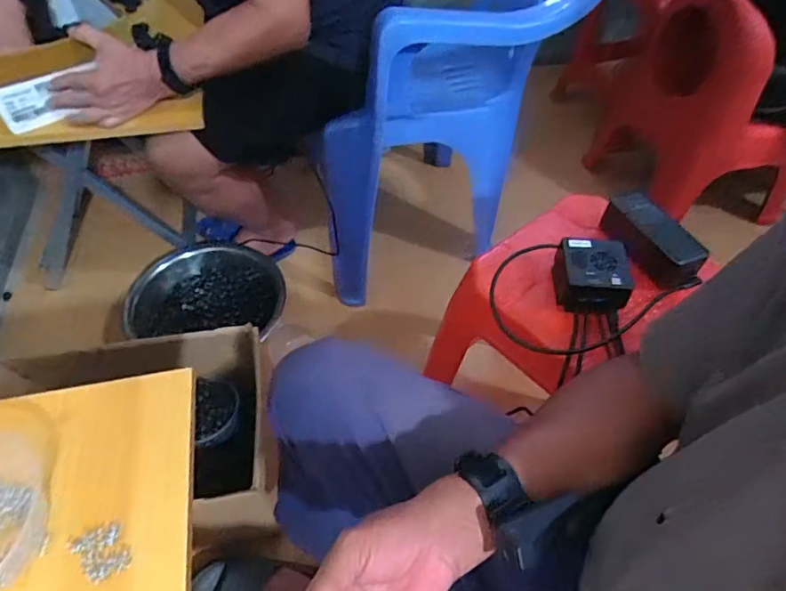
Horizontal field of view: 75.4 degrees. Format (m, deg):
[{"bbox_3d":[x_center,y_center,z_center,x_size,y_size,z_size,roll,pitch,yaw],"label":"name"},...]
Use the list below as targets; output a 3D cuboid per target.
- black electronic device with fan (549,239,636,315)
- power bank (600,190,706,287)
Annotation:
[{"bbox_3d":[0.225,-0.024,0.588,0.083,0.043,0.078,6,51,4],"label":"black electronic device with fan"},{"bbox_3d":[0.315,-0.072,0.620,0.048,0.056,0.131,-24,55,-20],"label":"power bank"}]

